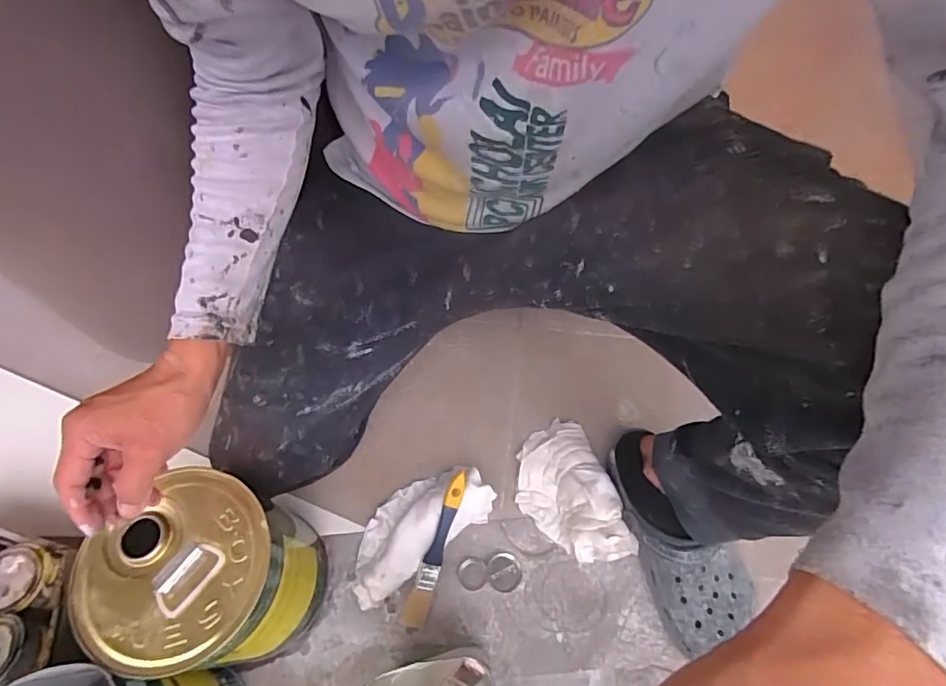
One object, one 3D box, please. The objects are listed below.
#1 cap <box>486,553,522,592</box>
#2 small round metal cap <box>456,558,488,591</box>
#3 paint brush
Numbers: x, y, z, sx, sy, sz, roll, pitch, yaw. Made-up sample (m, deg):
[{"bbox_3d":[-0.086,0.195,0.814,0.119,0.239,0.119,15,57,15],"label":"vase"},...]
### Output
[{"bbox_3d":[0.037,0.267,0.624,0.040,0.013,0.040,0,64,0],"label":"cap"},{"bbox_3d":[-0.001,0.267,0.622,0.035,0.011,0.033,0,64,0],"label":"small round metal cap"},{"bbox_3d":[-0.042,0.231,0.604,0.028,0.017,0.175,18,88,9],"label":"paint brush"}]

